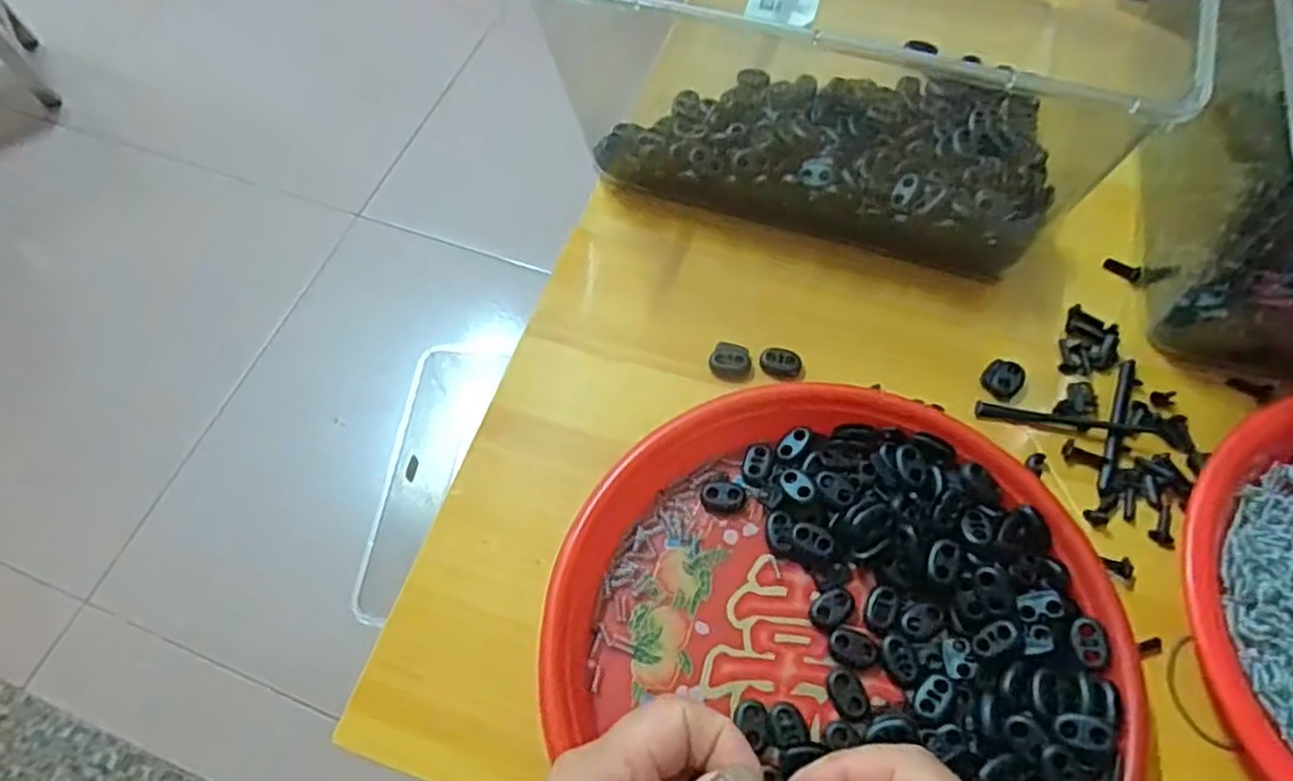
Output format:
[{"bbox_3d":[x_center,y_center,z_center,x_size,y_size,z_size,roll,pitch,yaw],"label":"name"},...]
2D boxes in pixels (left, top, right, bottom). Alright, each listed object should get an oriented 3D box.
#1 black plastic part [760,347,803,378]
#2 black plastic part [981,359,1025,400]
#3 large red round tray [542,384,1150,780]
[{"bbox_3d":[0.071,-0.015,0.395,0.021,0.007,0.014,11,63,8],"label":"black plastic part"},{"bbox_3d":[0.183,-0.007,0.385,0.019,0.006,0.022,39,70,20],"label":"black plastic part"},{"bbox_3d":[0.077,0.103,0.324,0.229,0.030,0.218,-1,62,2],"label":"large red round tray"}]

